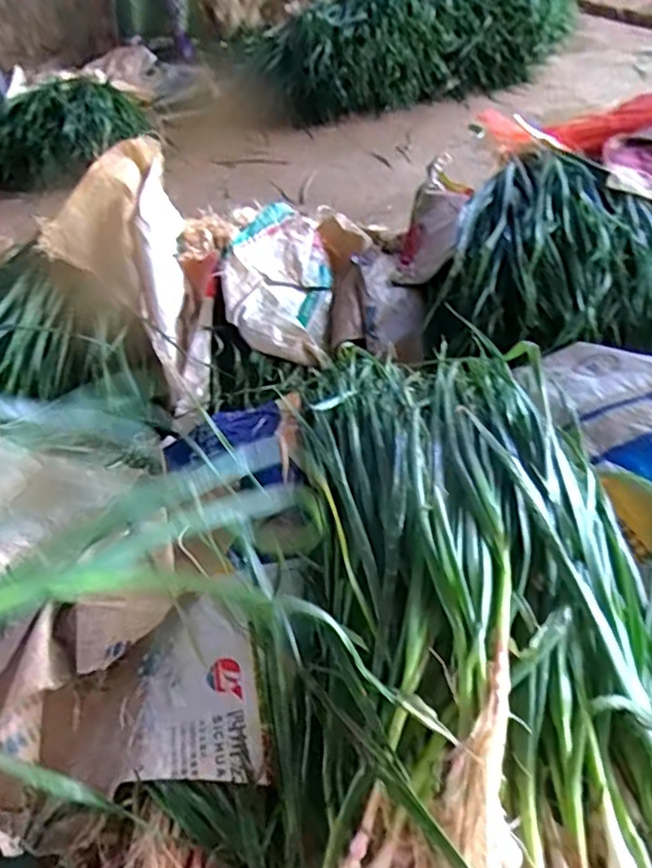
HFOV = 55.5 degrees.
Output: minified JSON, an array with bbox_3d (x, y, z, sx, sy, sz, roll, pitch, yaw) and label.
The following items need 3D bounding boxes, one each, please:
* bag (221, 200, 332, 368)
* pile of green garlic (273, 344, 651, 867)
[{"bbox_3d":[-0.093,-0.297,1.210,0.198,0.103,0.390,-5,49,1],"label":"bag"},{"bbox_3d":[0.143,0.151,0.597,0.390,0.153,0.693,-5,49,1],"label":"pile of green garlic"}]

